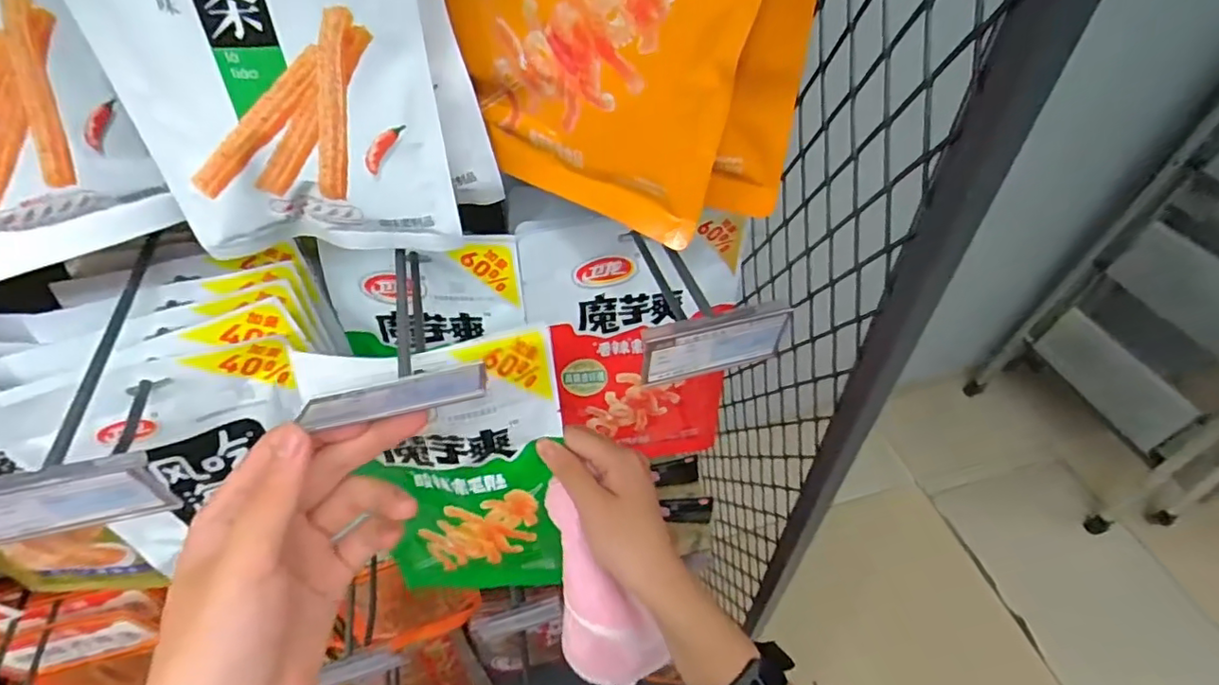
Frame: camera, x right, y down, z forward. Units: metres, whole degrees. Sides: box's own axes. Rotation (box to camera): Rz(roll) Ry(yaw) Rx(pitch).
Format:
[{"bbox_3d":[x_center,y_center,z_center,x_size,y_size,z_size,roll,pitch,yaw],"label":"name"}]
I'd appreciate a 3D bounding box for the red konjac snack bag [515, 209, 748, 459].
[{"bbox_3d":[0.023,0.005,0.492,0.164,0.238,0.051,-8,48,-5],"label":"red konjac snack bag"}]

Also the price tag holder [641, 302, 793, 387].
[{"bbox_3d":[0.056,0.003,0.320,0.080,0.053,0.009,-15,54,-8],"label":"price tag holder"}]

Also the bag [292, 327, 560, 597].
[{"bbox_3d":[-0.099,0.100,0.403,0.140,0.246,0.020,-5,38,-1],"label":"bag"}]

